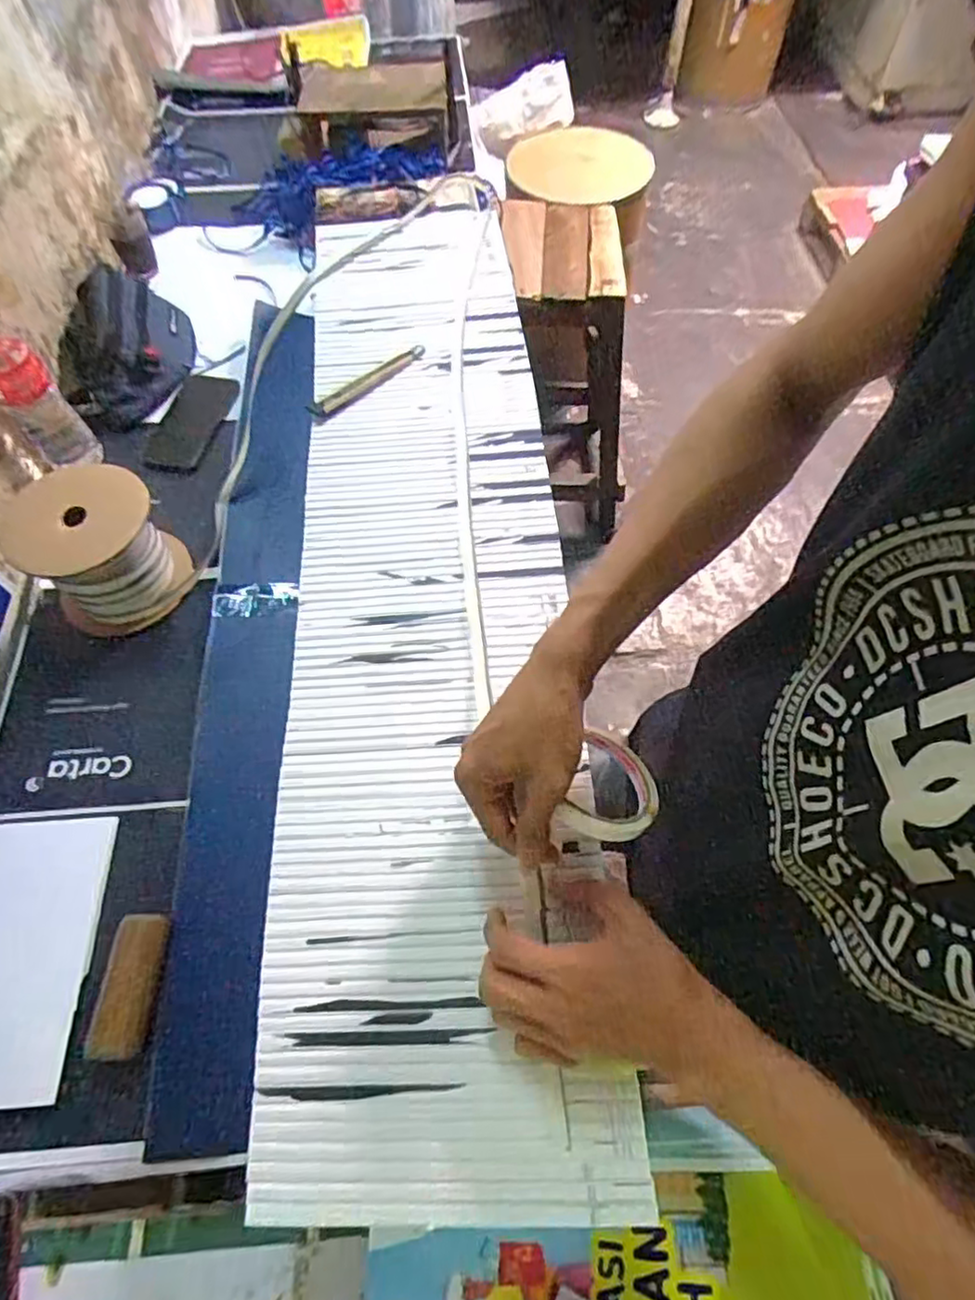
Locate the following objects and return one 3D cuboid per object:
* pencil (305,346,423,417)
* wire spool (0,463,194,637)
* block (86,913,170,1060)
[{"bbox_3d":[-0.124,-0.279,0.668,0.144,0.009,0.017,-39,67,-18],"label":"pencil"},{"bbox_3d":[-0.416,-0.110,0.700,0.146,0.131,0.123,-42,68,-19],"label":"wire spool"},{"bbox_3d":[-0.295,0.276,0.537,0.034,0.028,0.104,-1,61,1],"label":"block"}]

